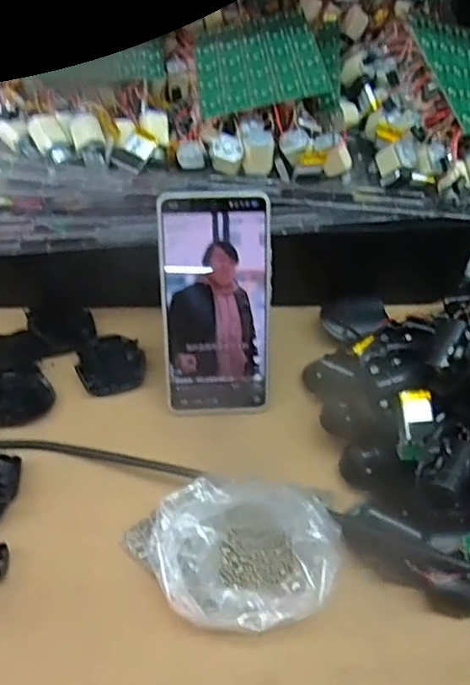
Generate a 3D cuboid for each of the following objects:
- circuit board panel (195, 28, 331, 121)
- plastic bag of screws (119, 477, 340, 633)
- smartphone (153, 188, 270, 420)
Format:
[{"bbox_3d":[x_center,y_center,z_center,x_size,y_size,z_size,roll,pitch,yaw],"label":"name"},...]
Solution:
[{"bbox_3d":[0.017,-0.201,0.439,0.089,0.005,0.096,-11,51,5],"label":"circuit board panel"},{"bbox_3d":[-0.004,0.127,0.373,0.129,0.047,0.082,12,50,9],"label":"plastic bag of screws"},{"bbox_3d":[-0.013,-0.025,0.443,0.078,0.166,0.005,-2,19,-3],"label":"smartphone"}]

